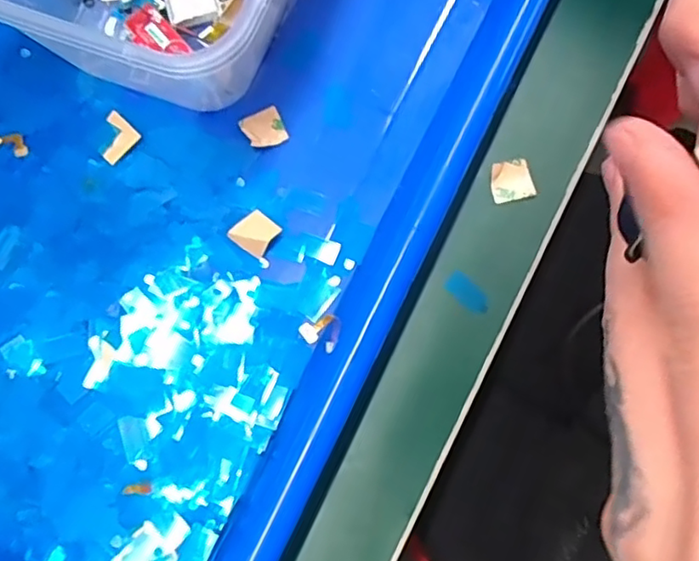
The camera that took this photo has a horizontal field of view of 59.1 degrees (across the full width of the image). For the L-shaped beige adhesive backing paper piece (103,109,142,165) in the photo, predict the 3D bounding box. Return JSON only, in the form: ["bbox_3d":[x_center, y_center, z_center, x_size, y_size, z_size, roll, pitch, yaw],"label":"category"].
[{"bbox_3d":[-0.087,-0.053,0.225,0.015,0.004,0.015,40,82,10],"label":"L-shaped beige adhesive backing paper piece"}]

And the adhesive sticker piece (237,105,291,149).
[{"bbox_3d":[-0.032,-0.057,0.229,0.015,0.004,0.015,-27,77,-4],"label":"adhesive sticker piece"}]

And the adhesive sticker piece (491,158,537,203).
[{"bbox_3d":[0.060,-0.038,0.229,0.015,0.004,0.015,-13,76,2],"label":"adhesive sticker piece"}]

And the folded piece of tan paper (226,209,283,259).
[{"bbox_3d":[-0.033,-0.017,0.218,0.014,0.006,0.014,39,82,10],"label":"folded piece of tan paper"}]

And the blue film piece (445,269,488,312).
[{"bbox_3d":[0.043,0.004,0.222,0.017,0.004,0.008,42,89,6],"label":"blue film piece"}]

